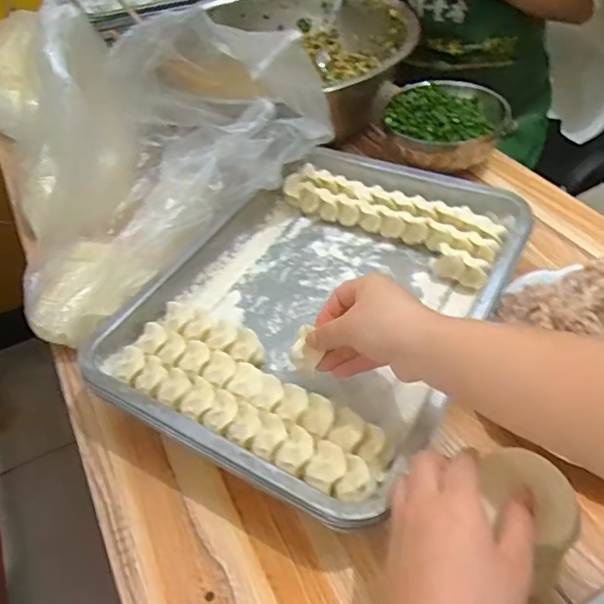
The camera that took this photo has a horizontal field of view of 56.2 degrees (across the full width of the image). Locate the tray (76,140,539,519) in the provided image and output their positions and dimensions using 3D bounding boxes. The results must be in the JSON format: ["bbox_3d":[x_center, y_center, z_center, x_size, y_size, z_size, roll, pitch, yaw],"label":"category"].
[{"bbox_3d":[0.025,-0.013,0.541,0.285,0.045,0.400,20,51,25],"label":"tray"}]

